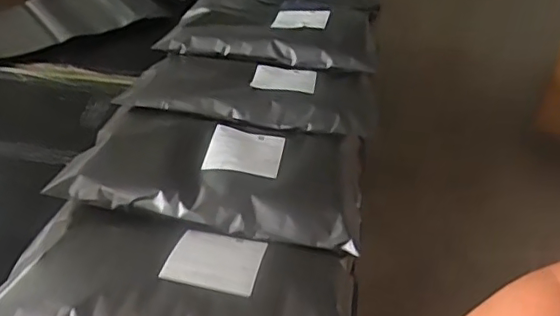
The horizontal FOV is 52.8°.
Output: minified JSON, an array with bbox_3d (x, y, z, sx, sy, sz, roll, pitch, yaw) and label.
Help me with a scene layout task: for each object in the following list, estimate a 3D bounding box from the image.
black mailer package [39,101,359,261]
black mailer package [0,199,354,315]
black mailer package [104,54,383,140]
[{"bbox_3d":[-0.077,0.011,0.759,0.371,0.044,0.205,7,41,6],"label":"black mailer package"},{"bbox_3d":[-0.107,0.139,0.618,0.361,0.052,0.184,7,41,5],"label":"black mailer package"},{"bbox_3d":[-0.044,-0.096,0.929,0.402,0.083,0.221,8,41,6],"label":"black mailer package"}]

